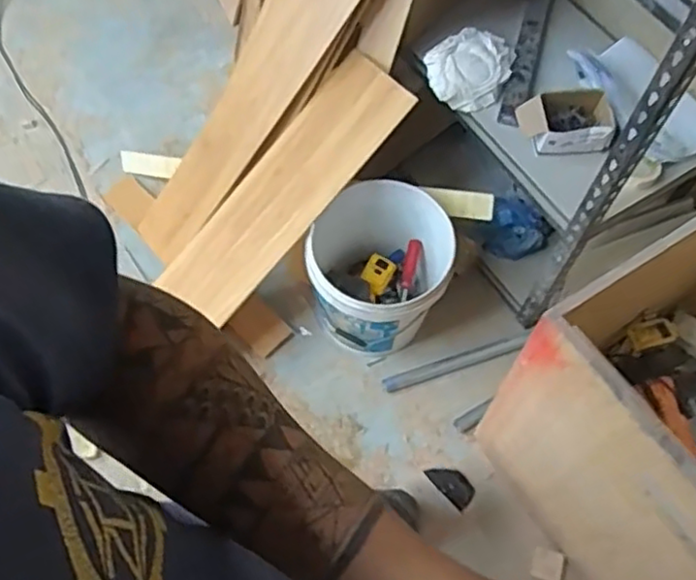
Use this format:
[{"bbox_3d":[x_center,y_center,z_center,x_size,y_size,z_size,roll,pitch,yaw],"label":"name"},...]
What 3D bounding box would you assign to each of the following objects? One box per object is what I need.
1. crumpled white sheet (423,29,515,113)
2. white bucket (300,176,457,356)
[{"bbox_3d":[0.245,-0.465,1.393,0.172,0.051,0.192,22,67,10],"label":"crumpled white sheet"},{"bbox_3d":[0.069,-0.038,1.501,0.298,0.320,0.312,0,65,0],"label":"white bucket"}]

